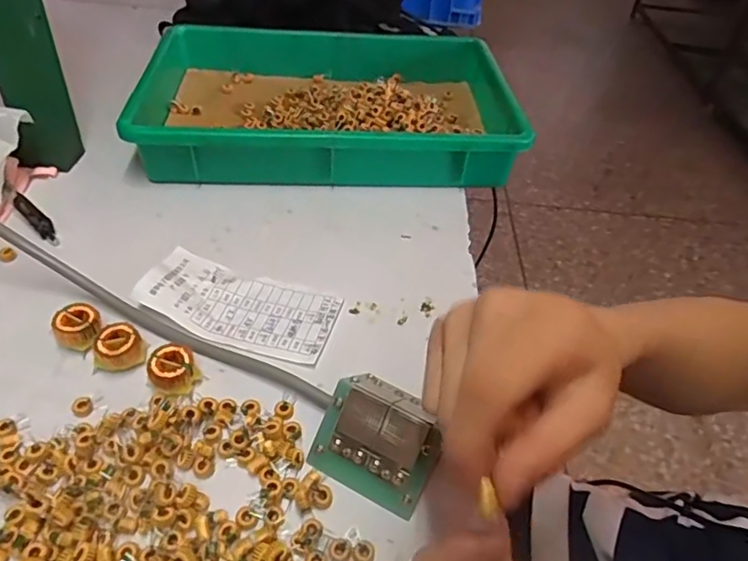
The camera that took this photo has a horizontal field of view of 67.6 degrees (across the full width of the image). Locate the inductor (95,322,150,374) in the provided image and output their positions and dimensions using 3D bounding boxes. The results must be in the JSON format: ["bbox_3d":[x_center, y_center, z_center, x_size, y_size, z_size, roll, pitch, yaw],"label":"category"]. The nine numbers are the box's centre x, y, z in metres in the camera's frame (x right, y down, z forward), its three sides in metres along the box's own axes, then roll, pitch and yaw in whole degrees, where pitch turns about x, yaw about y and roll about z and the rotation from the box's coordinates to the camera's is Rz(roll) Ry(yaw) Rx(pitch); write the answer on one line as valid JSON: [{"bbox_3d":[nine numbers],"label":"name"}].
[{"bbox_3d":[-0.163,0.045,0.360,0.028,0.025,0.027,-9,47,-15],"label":"inductor"}]

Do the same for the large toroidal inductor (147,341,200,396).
[{"bbox_3d":[-0.126,0.057,0.350,0.028,0.025,0.024,-19,50,-24],"label":"large toroidal inductor"}]

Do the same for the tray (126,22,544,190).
[{"bbox_3d":[-0.050,-0.197,0.592,0.364,0.059,0.264,1,45,-6],"label":"tray"}]

